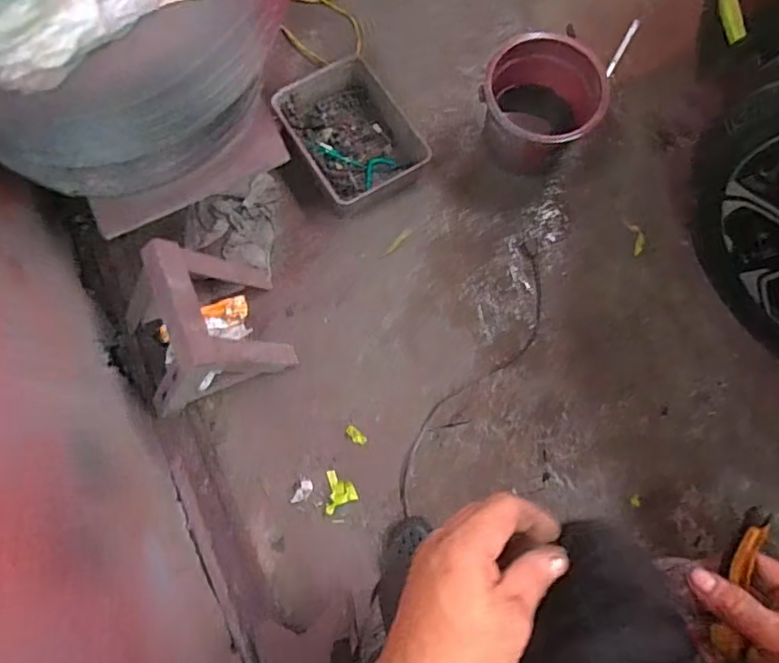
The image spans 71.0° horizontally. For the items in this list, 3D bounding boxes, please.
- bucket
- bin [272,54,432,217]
[{"bbox_3d":[0.367,-0.570,1.362,0.274,0.236,0.245,20,78,3],"label":"bucket"},{"bbox_3d":[-0.103,-0.507,1.405,0.283,0.109,0.373,-32,80,-8],"label":"bin"}]

